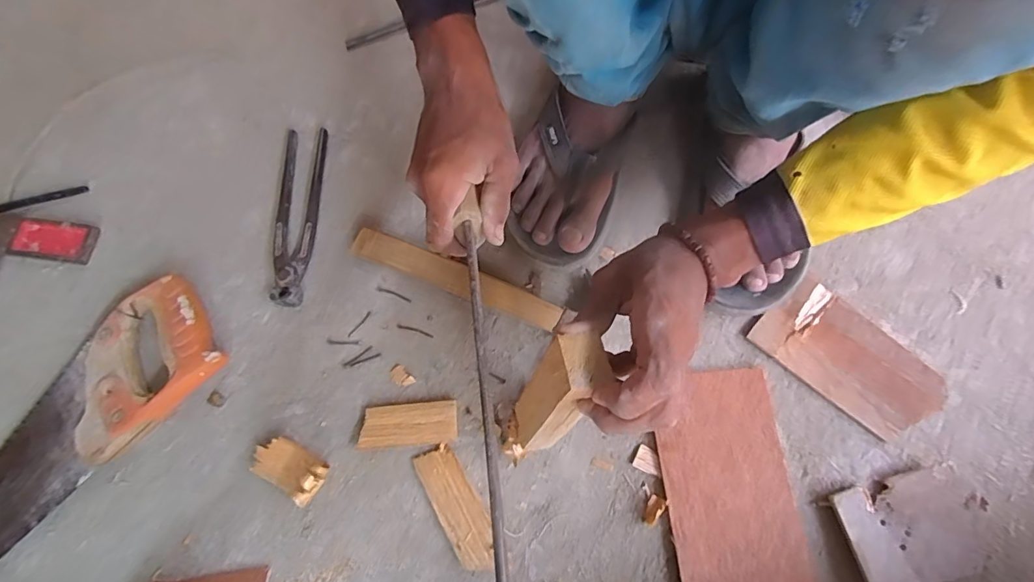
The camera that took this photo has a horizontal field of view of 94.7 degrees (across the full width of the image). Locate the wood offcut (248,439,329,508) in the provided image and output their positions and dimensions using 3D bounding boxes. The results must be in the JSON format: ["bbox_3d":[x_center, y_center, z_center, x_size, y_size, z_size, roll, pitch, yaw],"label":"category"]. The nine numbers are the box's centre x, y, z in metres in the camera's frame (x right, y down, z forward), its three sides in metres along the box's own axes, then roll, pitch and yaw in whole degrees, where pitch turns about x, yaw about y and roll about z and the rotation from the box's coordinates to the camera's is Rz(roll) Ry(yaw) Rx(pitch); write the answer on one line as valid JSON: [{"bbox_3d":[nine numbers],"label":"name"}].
[{"bbox_3d":[-0.189,0.149,0.395,0.064,0.027,0.035,26,75,10],"label":"wood offcut"}]

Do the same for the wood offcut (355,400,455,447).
[{"bbox_3d":[-0.094,0.115,0.413,0.082,0.008,0.034,-6,72,0],"label":"wood offcut"}]

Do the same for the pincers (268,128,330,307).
[{"bbox_3d":[-0.222,-0.080,0.477,0.044,0.017,0.196,-2,72,2],"label":"pincers"}]

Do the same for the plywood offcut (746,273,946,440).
[{"bbox_3d":[0.289,0.058,0.414,0.147,0.009,0.083,42,78,14],"label":"plywood offcut"}]

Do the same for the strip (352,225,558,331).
[{"bbox_3d":[-0.056,-0.012,0.447,0.203,0.019,0.029,22,74,9],"label":"strip"}]

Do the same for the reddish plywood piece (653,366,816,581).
[{"bbox_3d":[0.171,0.162,0.385,0.100,0.008,0.193,-5,72,0],"label":"reddish plywood piece"}]

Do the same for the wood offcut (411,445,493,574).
[{"bbox_3d":[-0.048,0.176,0.391,0.034,0.009,0.098,-30,73,-7],"label":"wood offcut"}]

